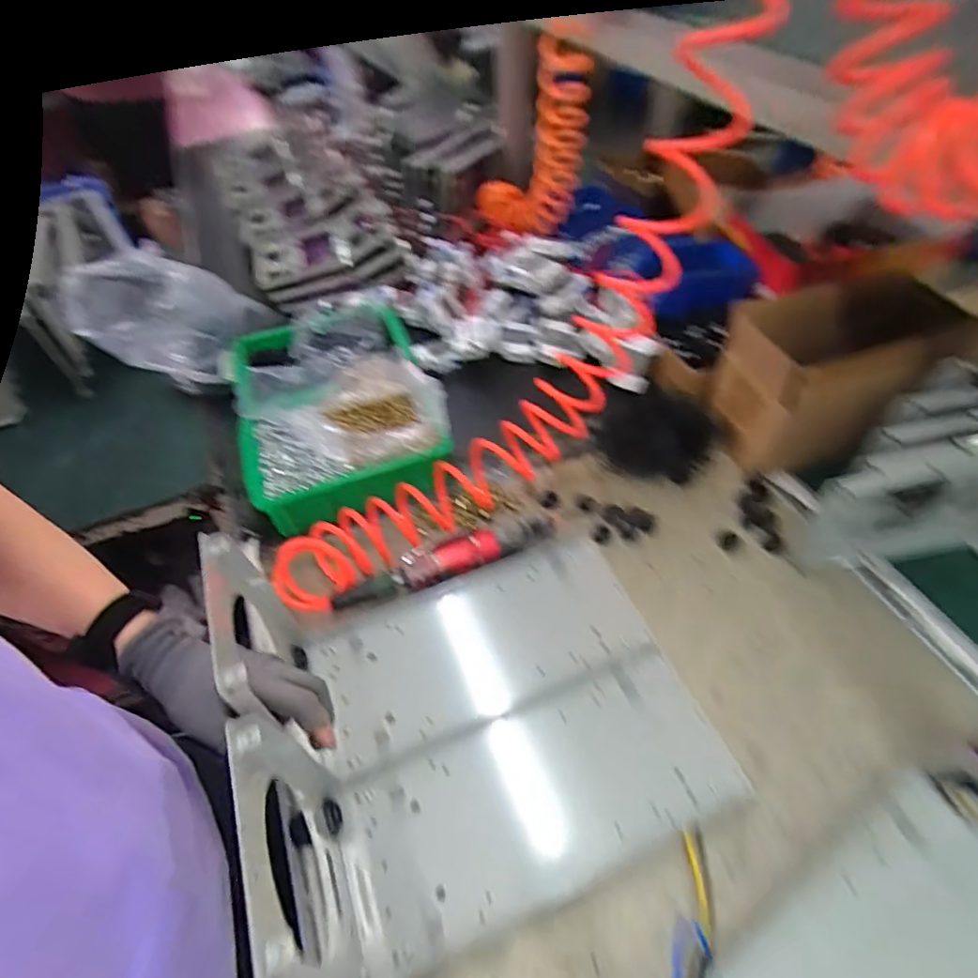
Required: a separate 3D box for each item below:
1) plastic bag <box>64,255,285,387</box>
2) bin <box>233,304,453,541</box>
[{"bbox_3d":[-0.460,-0.245,0.824,0.257,0.130,0.140,-6,49,2],"label":"plastic bag"},{"bbox_3d":[-0.210,-0.112,0.773,0.247,0.105,0.371,-20,51,-10],"label":"bin"}]

